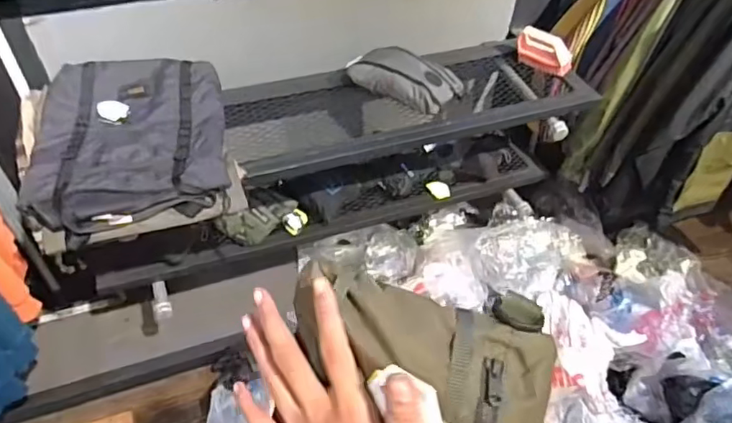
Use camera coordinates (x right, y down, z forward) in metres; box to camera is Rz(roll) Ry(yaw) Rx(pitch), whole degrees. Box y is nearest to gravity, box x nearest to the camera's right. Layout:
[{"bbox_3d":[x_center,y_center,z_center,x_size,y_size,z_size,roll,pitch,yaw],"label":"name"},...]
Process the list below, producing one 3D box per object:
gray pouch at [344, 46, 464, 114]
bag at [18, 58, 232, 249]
[{"bbox_3d":[0.089,-0.319,1.280,0.246,0.061,0.143,26,50,22],"label":"gray pouch"},{"bbox_3d":[-0.462,-0.149,1.077,0.360,0.076,0.475,-8,46,-10],"label":"bag"}]

